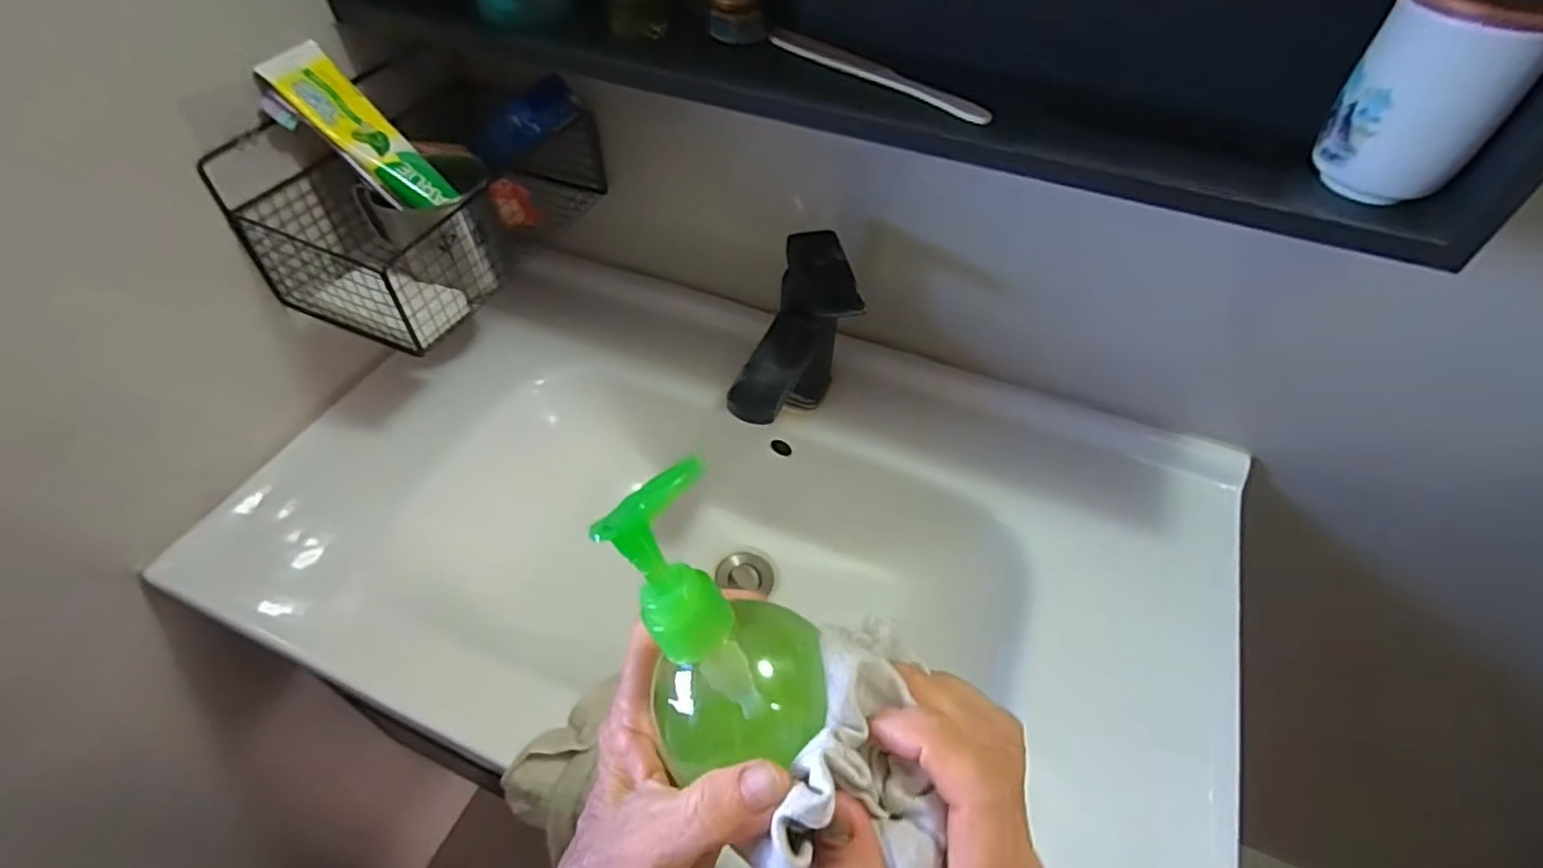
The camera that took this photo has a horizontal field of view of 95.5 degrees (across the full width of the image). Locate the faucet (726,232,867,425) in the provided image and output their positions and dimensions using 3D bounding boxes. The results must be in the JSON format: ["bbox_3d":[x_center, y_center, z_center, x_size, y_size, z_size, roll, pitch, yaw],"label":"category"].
[{"bbox_3d":[0.018,-0.061,0.581,0.064,0.166,0.156,19,50,16],"label":"faucet"}]

